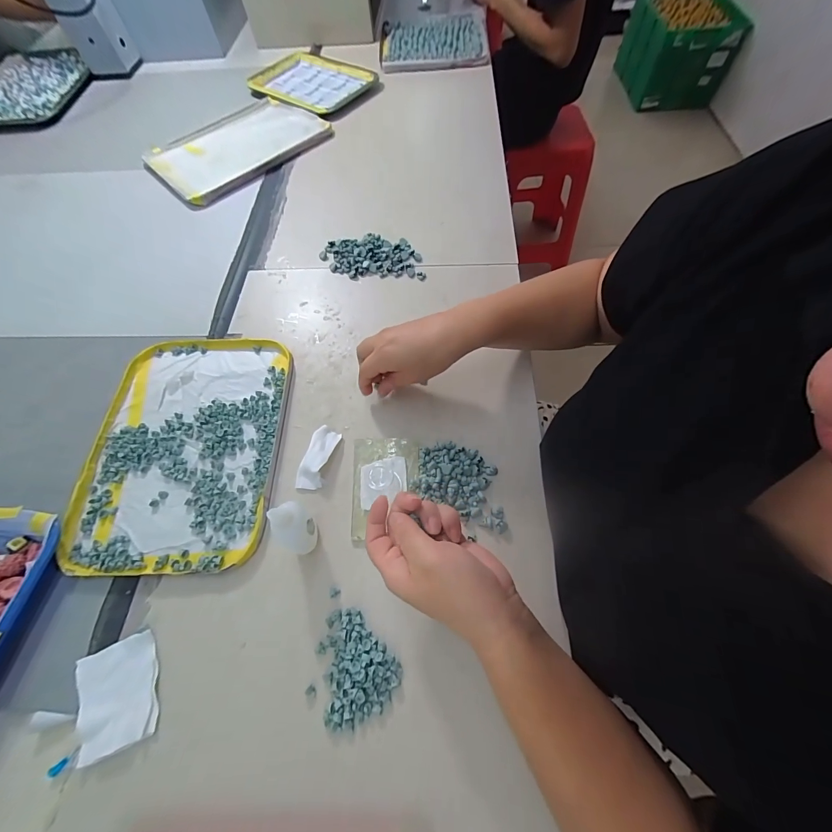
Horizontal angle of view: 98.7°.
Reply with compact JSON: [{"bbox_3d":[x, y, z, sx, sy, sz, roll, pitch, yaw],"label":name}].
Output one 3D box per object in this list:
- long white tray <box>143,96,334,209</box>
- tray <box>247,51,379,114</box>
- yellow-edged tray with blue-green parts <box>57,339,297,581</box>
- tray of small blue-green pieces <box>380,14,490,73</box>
[{"bbox_3d":[-0.339,-0.510,0.671,0.219,0.015,0.308,40,69,19],"label":"long white tray"},{"bbox_3d":[-0.227,-0.720,0.769,0.255,0.015,0.187,32,67,16],"label":"tray"},{"bbox_3d":[-0.258,0.027,0.405,0.206,0.011,0.273,-2,63,2],"label":"yellow-edged tray with blue-green parts"},{"bbox_3d":[0.041,-0.871,0.828,0.242,0.016,0.262,-1,63,0],"label":"tray of small blue-green pieces"}]

